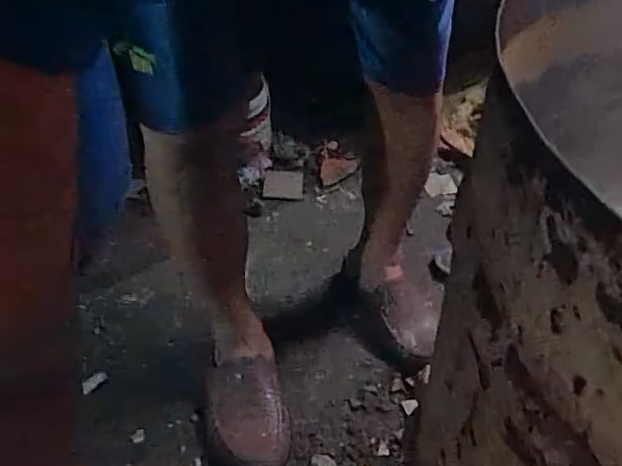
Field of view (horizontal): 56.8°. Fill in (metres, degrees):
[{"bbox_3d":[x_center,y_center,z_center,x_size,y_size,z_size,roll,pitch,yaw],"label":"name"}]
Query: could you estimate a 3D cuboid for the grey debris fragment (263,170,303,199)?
[{"bbox_3d":[-0.060,-0.109,1.275,0.091,0.010,0.076,1,65,-8],"label":"grey debris fragment"}]

